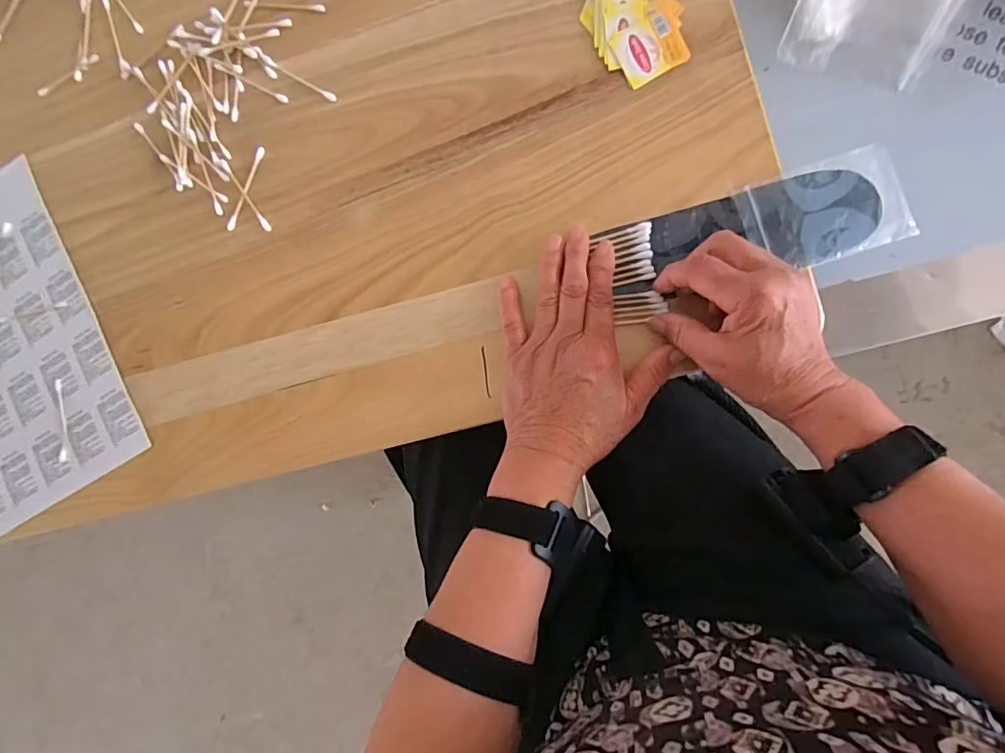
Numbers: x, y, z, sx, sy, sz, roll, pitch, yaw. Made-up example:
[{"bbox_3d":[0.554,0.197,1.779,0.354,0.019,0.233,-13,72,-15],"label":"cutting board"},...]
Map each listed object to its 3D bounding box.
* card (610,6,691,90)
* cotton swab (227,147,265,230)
[{"bbox_3d":[0.106,-0.233,0.380,0.046,0.007,0.039,-25,87,9],"label":"card"},{"bbox_3d":[-0.210,-0.153,0.435,0.008,0.004,0.071,24,94,8],"label":"cotton swab"}]

